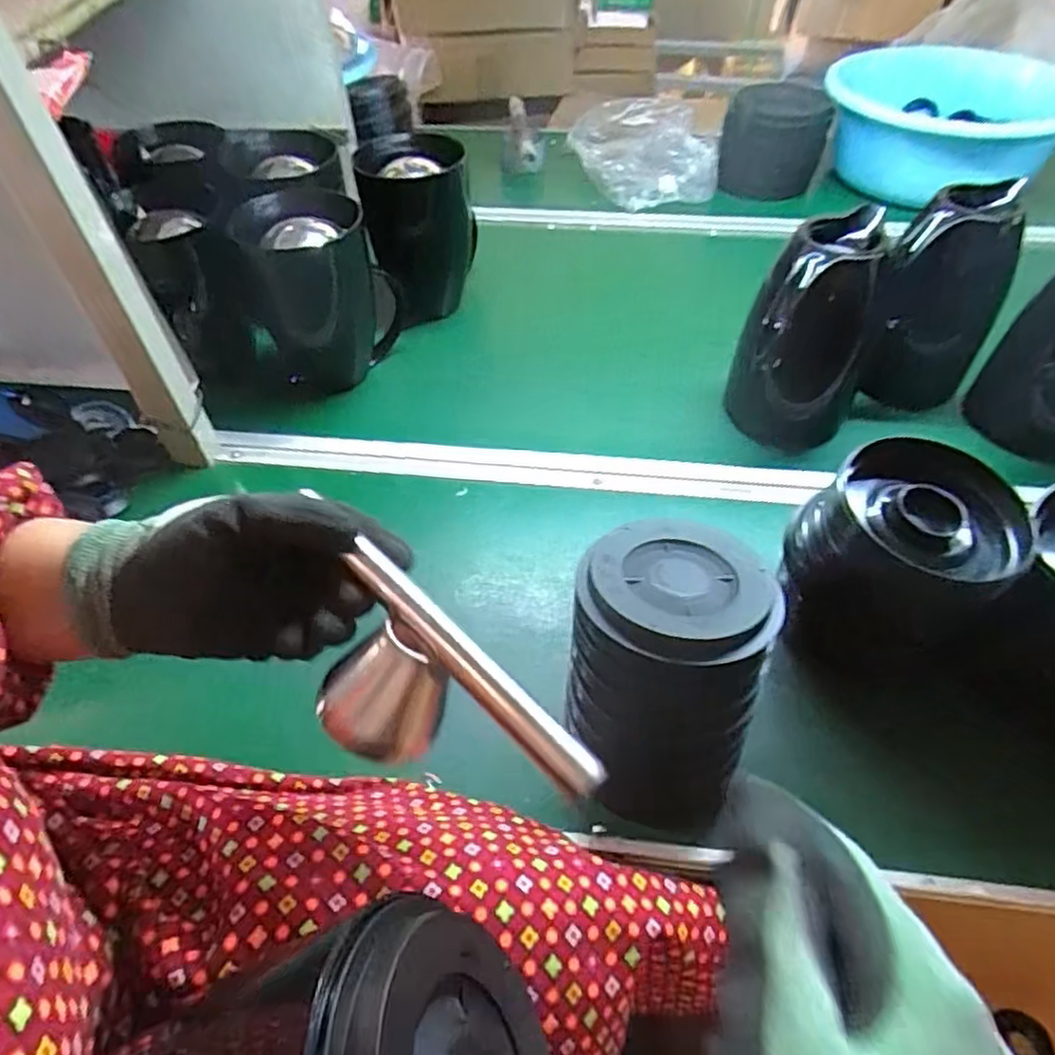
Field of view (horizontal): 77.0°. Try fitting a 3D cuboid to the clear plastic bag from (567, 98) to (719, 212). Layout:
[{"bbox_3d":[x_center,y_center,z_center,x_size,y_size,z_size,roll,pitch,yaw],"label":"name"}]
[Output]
[{"bbox_3d":[0.194,-0.627,1.105,0.202,0.079,0.284,-13,50,-10],"label":"clear plastic bag"}]

